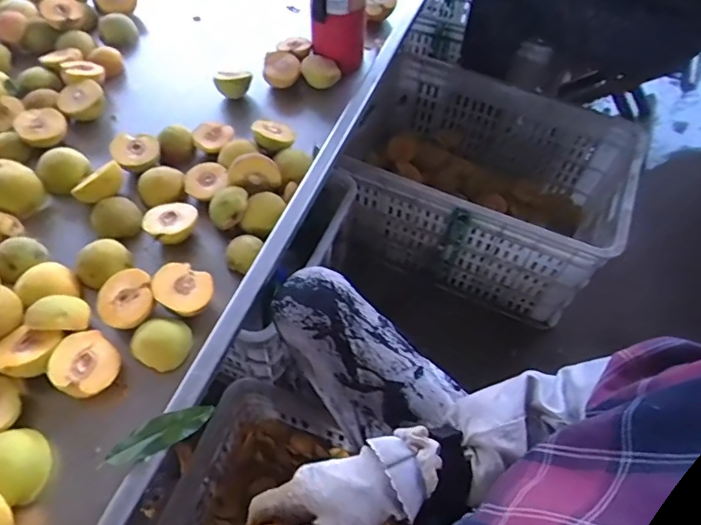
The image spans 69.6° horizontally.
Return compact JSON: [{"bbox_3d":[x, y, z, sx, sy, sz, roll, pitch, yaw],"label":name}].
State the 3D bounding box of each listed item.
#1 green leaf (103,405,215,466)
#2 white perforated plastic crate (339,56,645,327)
[{"bbox_3d":[-0.172,0.158,0.463,0.092,0.020,0.027,-26,66,-15],"label":"green leaf"},{"bbox_3d":[0.273,-0.165,1.076,0.540,0.265,0.382,22,57,10],"label":"white perforated plastic crate"}]

